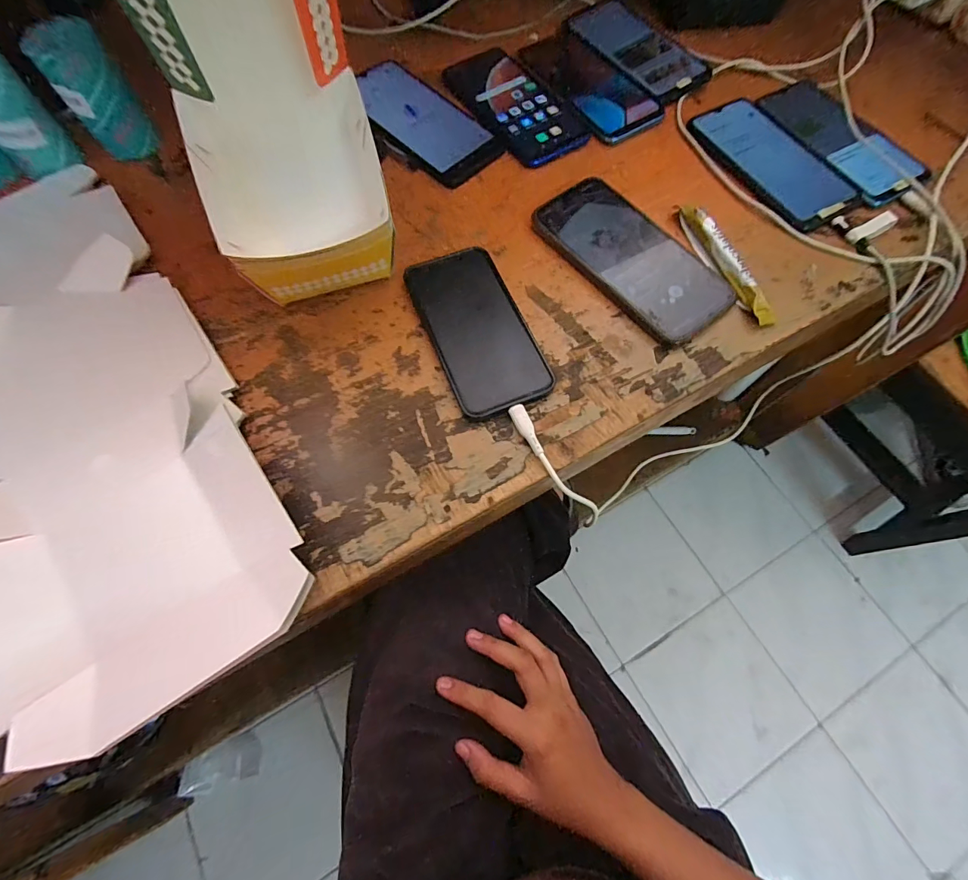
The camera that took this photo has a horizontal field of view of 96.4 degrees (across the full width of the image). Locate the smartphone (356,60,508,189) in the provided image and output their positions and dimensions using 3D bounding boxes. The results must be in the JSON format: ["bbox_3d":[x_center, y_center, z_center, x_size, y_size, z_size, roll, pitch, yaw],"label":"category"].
[{"bbox_3d":[-0.064,-0.316,0.426,0.079,0.008,0.177,-40,76,-14],"label":"smartphone"}]

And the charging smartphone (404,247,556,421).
[{"bbox_3d":[-0.004,-0.085,0.331,0.073,0.012,0.137,-22,72,-9],"label":"charging smartphone"}]

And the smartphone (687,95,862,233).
[{"bbox_3d":[0.266,-0.260,0.396,0.082,0.013,0.159,-31,74,-12],"label":"smartphone"}]

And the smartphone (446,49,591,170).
[{"bbox_3d":[0.027,-0.336,0.431,0.078,0.014,0.171,-29,74,-12],"label":"smartphone"}]

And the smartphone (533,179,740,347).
[{"bbox_3d":[0.122,-0.155,0.359,0.077,0.010,0.170,-35,75,-13],"label":"smartphone"}]

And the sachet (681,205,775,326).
[{"bbox_3d":[0.199,-0.147,0.355,0.020,0.013,0.123,-24,73,-10],"label":"sachet"}]

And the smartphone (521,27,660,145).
[{"bbox_3d":[0.106,-0.371,0.444,0.072,0.013,0.175,-27,73,-11],"label":"smartphone"}]

